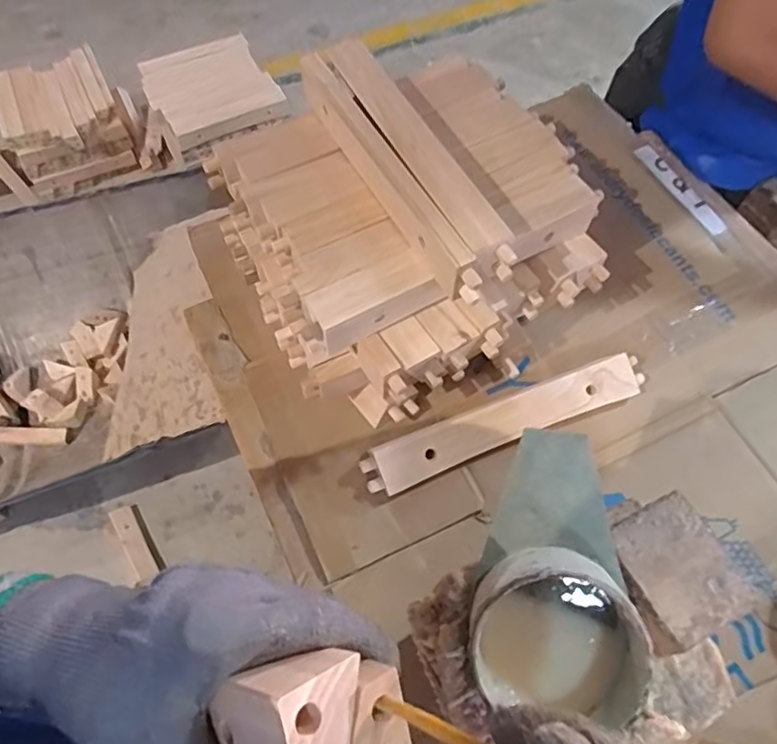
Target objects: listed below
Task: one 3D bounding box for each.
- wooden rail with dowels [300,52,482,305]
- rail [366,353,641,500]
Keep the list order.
[{"bbox_3d":[-0.006,-0.156,0.476,0.023,0.048,0.265,-25,65,-14],"label":"wooden rail with dowels"},{"bbox_3d":[0.106,0.045,0.537,0.266,0.030,0.039,-21,64,-10],"label":"rail"}]

